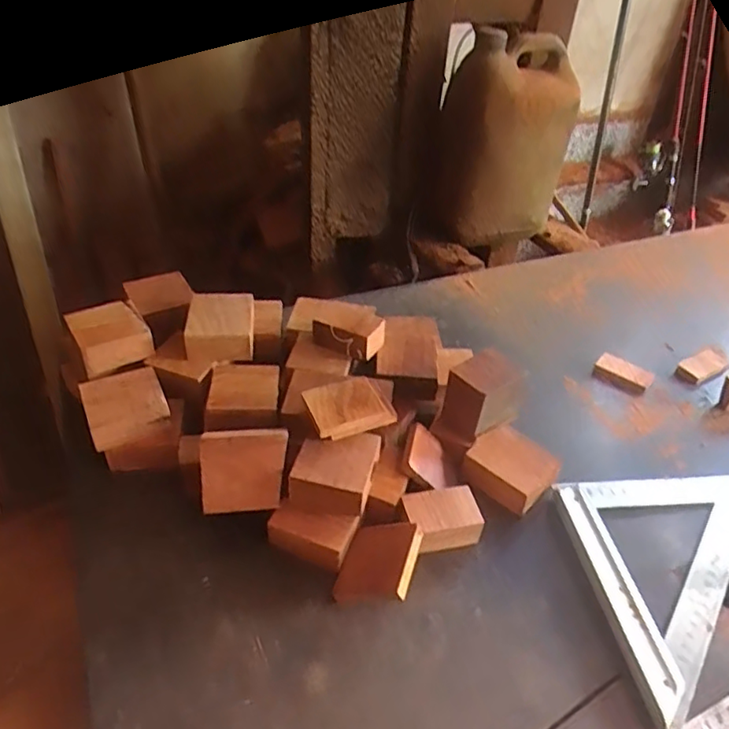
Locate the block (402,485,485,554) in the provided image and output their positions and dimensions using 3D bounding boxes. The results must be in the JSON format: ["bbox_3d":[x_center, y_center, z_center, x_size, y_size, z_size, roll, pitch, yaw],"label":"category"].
[{"bbox_3d":[0.059,0.117,0.454,0.054,0.031,0.040,-9,41,-15],"label":"block"}]

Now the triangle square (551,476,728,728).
[{"bbox_3d":[0.247,0.154,0.436,0.177,0.015,0.176,-3,40,-9],"label":"triangle square"}]

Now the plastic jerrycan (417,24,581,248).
[{"bbox_3d":[0.196,-0.319,0.891,0.170,0.287,0.137,-18,44,-24],"label":"plastic jerrycan"}]

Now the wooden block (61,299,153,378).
[{"bbox_3d":[-0.221,-0.023,0.514,0.060,0.035,0.062,-27,49,-32],"label":"wooden block"}]

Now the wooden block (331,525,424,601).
[{"bbox_3d":[0.010,0.137,0.417,0.054,0.012,0.055,-19,33,36],"label":"wooden block"}]

